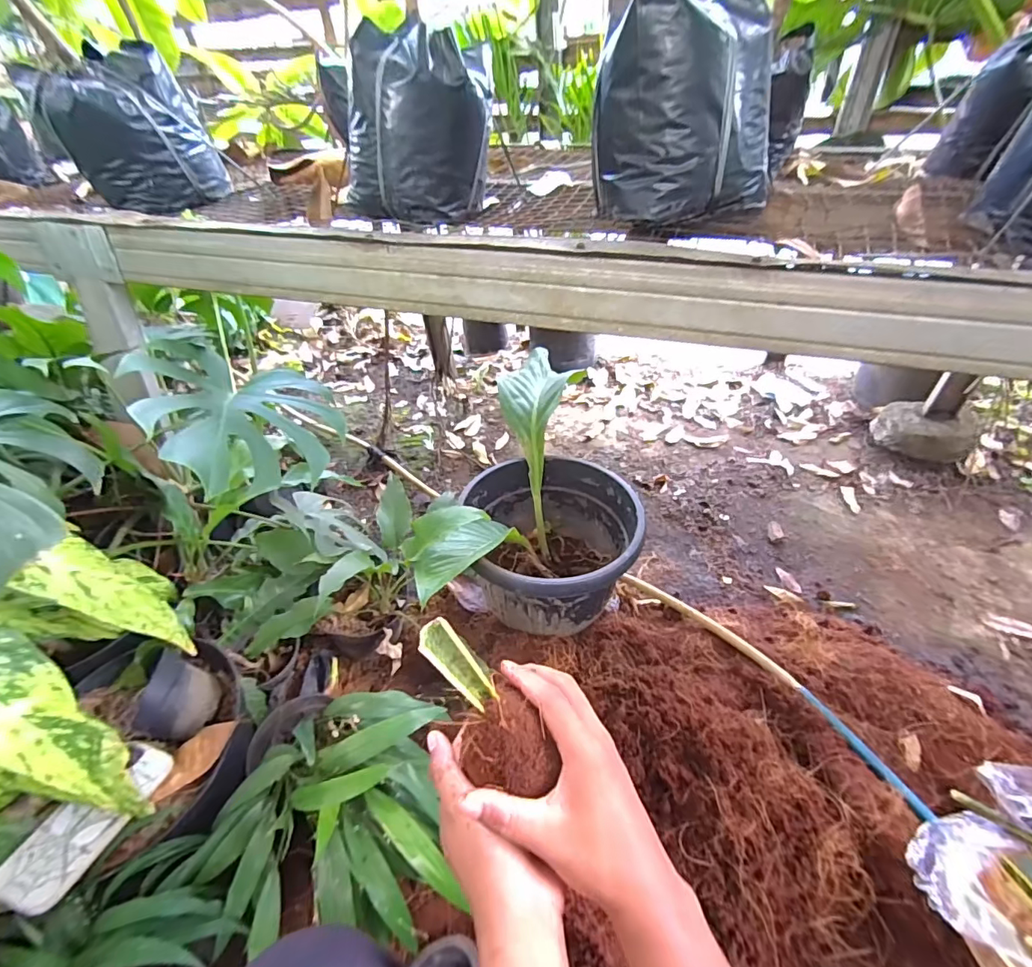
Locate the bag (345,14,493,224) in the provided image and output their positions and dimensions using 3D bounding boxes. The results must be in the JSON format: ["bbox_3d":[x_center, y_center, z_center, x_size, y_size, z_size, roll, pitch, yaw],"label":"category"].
[{"bbox_3d":[-0.128,-0.456,0.646,0.173,0.181,0.134,9,40,15],"label":"bag"}]

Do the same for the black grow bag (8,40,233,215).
[{"bbox_3d":[-0.566,-0.507,0.730,0.164,0.178,0.153,9,40,15],"label":"black grow bag"}]

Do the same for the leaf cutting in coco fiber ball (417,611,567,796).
[{"bbox_3d":[-0.024,0.146,0.342,0.052,0.132,0.053,-34,11,-33],"label":"leaf cutting in coco fiber ball"}]

